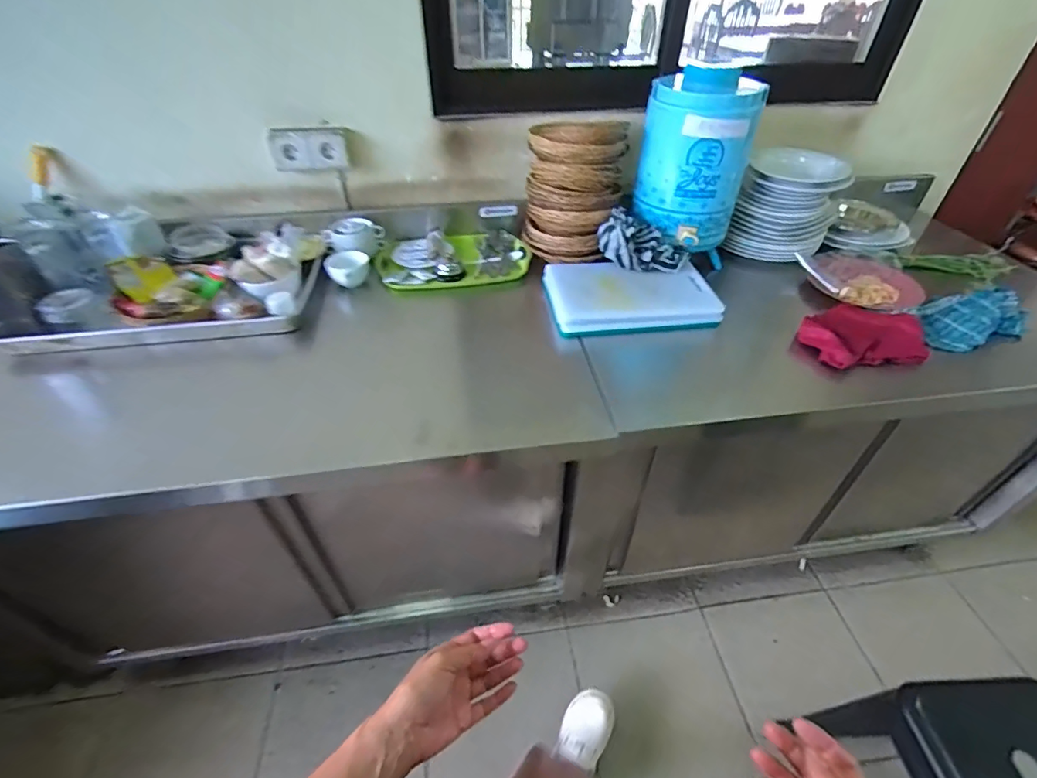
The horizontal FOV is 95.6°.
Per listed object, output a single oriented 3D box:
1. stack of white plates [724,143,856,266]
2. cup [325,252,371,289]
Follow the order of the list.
[{"bbox_3d":[0.645,-0.435,1.139,0.219,0.217,0.196,23,48,23],"label":"stack of white plates"},{"bbox_3d":[-0.404,-0.280,1.111,0.098,0.068,0.074,-16,45,-17],"label":"cup"}]

